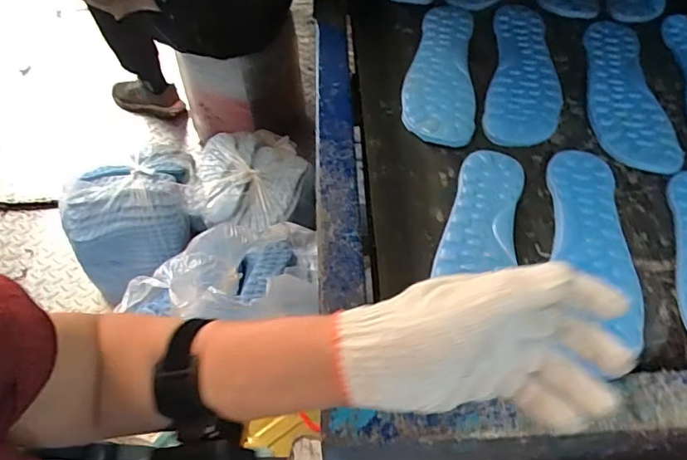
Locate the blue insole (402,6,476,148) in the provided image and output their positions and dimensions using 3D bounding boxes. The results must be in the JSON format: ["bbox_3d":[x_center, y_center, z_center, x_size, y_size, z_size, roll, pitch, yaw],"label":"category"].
[{"bbox_3d":[0.119,-0.199,0.622,0.080,0.009,0.255,6,55,6],"label":"blue insole"}]

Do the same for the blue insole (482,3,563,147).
[{"bbox_3d":[0.223,-0.200,0.632,0.082,0.013,0.267,10,55,9],"label":"blue insole"}]

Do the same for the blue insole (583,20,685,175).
[{"bbox_3d":[0.335,-0.176,0.612,0.088,0.006,0.280,8,55,7],"label":"blue insole"}]

